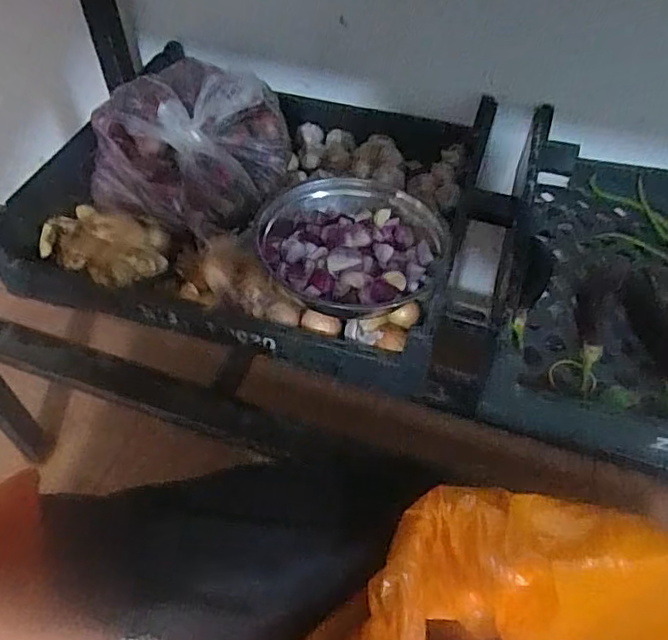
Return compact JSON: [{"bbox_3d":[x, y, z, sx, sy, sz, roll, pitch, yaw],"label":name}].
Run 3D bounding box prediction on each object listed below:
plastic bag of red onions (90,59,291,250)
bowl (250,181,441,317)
[{"bbox_3d":[-0.198,-0.245,0.831,0.252,0.142,0.211,27,56,21],"label":"plastic bag of red onions"},{"bbox_3d":[0.018,-0.088,0.737,0.217,0.059,0.199,0,50,0],"label":"bowl"}]

